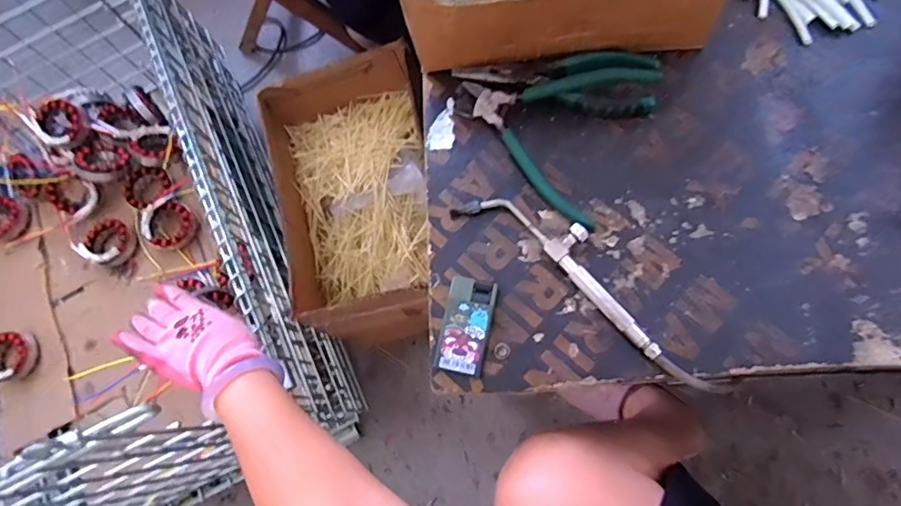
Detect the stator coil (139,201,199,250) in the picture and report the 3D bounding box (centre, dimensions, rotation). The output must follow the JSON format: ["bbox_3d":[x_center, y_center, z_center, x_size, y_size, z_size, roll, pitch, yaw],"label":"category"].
[{"bbox_3d":[-0.504,-0.051,0.928,0.088,0.029,0.091,-2,73,7],"label":"stator coil"}]

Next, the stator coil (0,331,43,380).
[{"bbox_3d":[-0.767,0.180,0.904,0.085,0.034,0.079,-2,73,7],"label":"stator coil"}]

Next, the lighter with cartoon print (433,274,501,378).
[{"bbox_3d":[0.012,0.052,0.371,0.034,0.009,0.067,11,75,11],"label":"lighter with cartoon print"}]

